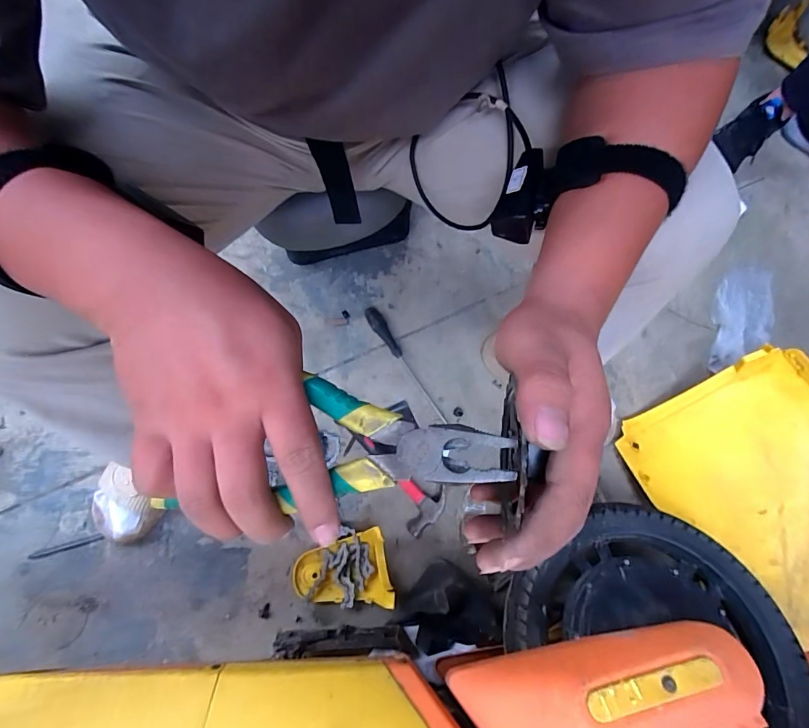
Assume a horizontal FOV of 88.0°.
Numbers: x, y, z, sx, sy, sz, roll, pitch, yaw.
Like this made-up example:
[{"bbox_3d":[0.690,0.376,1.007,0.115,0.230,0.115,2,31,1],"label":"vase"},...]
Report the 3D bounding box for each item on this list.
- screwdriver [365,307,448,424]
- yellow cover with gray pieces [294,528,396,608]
[{"bbox_3d":[-0.004,-0.002,0.798,0.034,0.037,0.264,-29,75,-11],"label":"screwdriver"},{"bbox_3d":[-0.100,0.331,0.688,0.158,0.026,0.113,0,71,-2],"label":"yellow cover with gray pieces"}]

